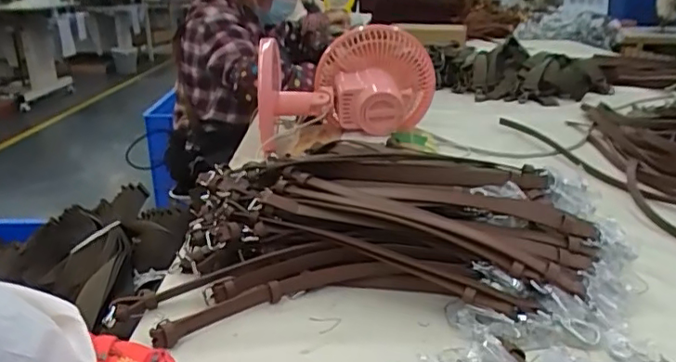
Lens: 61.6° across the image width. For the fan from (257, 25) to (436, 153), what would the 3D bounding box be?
[{"bbox_3d":[0.016,-0.169,0.978,0.292,0.177,0.239,-3,19,-3],"label":"fan"}]

